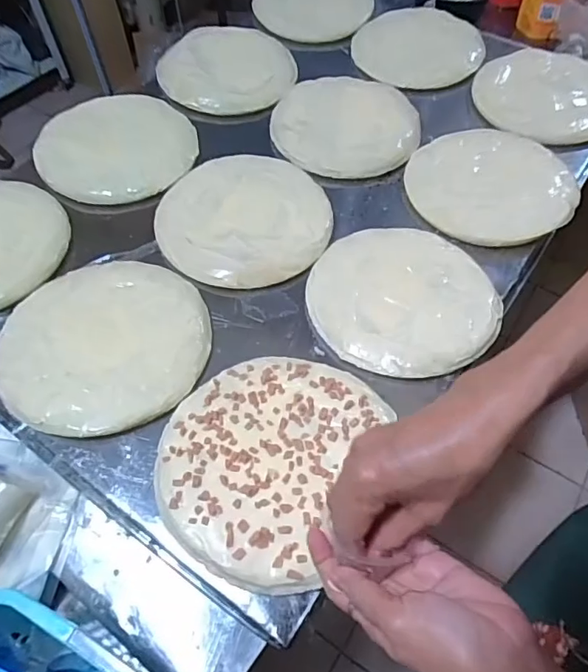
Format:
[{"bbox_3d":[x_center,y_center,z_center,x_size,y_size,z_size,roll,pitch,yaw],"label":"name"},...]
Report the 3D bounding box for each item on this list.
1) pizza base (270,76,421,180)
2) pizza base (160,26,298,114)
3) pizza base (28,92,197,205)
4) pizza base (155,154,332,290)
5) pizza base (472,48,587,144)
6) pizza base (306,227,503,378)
[{"bbox_3d":[0.072,-0.294,0.707,0.197,0.022,0.194,2,56,0],"label":"pizza base"},{"bbox_3d":[-0.101,-0.410,0.762,0.199,0.025,0.181,-3,56,-3],"label":"pizza base"},{"bbox_3d":[-0.231,-0.251,0.671,0.199,0.026,0.183,-17,58,-12],"label":"pizza base"},{"bbox_3d":[-0.059,-0.144,0.606,0.199,0.019,0.201,-4,57,-4],"label":"pizza base"},{"bbox_3d":[0.356,-0.346,0.721,0.192,0.021,0.201,-2,60,3],"label":"pizza base"},{"bbox_3d":[0.114,-0.042,0.542,0.190,0.018,0.188,0,56,-1],"label":"pizza base"}]

